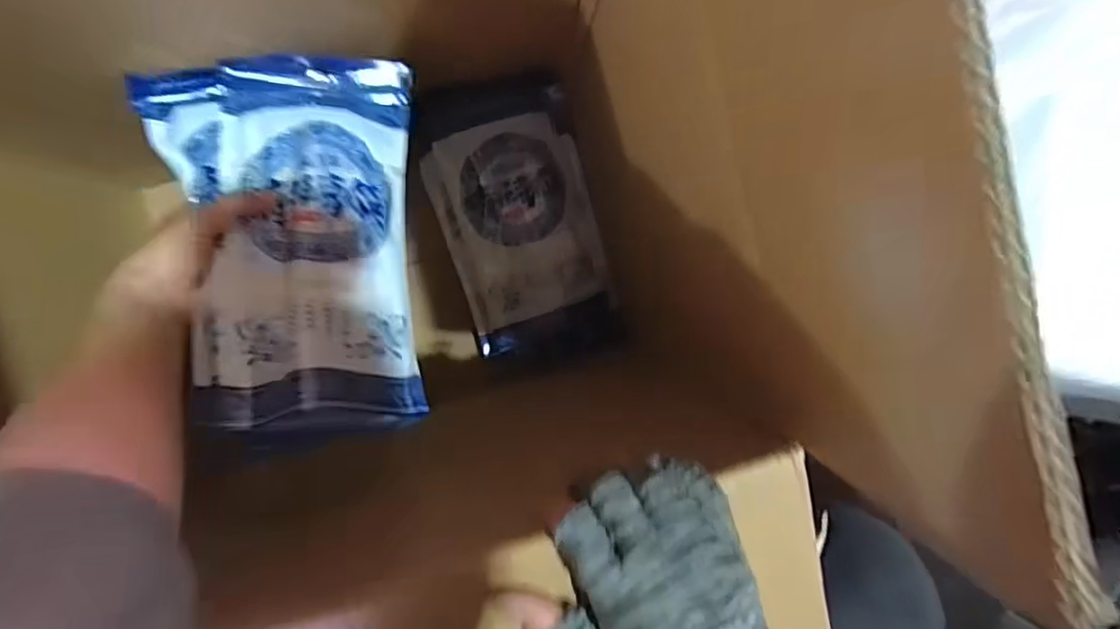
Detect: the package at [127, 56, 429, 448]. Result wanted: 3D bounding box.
[{"bbox_3d":[-0.207,-0.059,0.484,0.188,0.050,0.314,-3,66,-17],"label":"package"}]

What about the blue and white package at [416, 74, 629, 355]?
[{"bbox_3d":[-0.046,-0.113,0.767,0.181,0.052,0.322,-17,94,-4],"label":"blue and white package"}]

